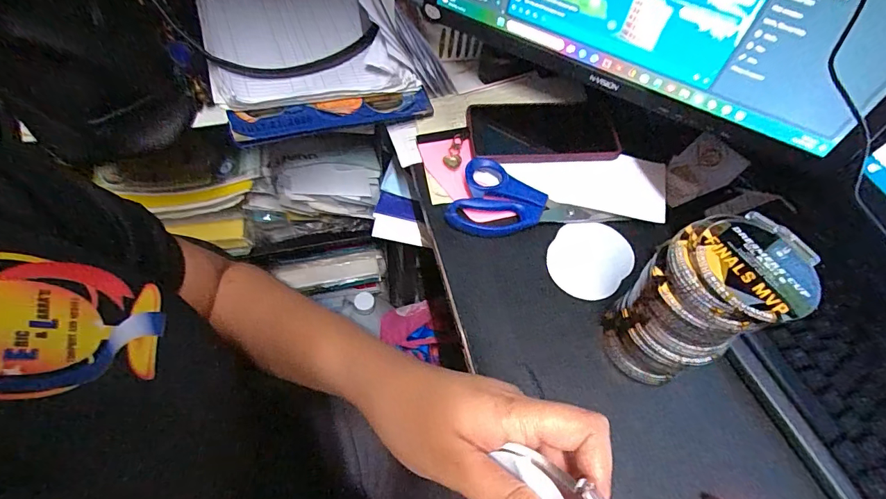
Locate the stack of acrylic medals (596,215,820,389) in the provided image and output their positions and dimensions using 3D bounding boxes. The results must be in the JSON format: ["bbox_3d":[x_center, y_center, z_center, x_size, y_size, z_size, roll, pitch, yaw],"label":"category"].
[{"bbox_3d":[0.195,0.043,0.332,0.105,0.127,0.083,-15,59,-11],"label":"stack of acrylic medals"}]

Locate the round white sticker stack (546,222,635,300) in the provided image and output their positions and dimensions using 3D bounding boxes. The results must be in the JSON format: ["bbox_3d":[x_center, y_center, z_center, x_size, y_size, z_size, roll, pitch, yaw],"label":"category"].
[{"bbox_3d":[0.148,0.007,0.427,0.075,0.009,0.093,40,65,21],"label":"round white sticker stack"}]

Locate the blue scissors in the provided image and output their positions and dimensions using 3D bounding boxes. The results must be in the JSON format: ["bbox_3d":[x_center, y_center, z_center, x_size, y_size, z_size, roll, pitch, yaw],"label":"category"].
[{"bbox_3d":[0.087,-0.058,0.442,0.171,0.025,0.082,-6,58,-6],"label":"blue scissors"}]

